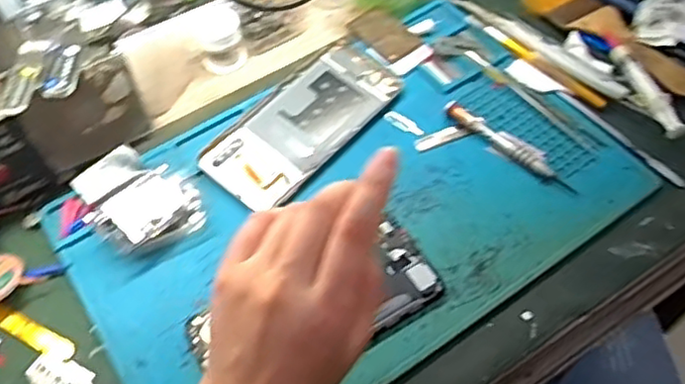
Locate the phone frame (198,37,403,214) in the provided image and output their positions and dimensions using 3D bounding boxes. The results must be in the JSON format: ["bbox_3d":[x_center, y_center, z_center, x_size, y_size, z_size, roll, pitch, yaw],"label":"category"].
[{"bbox_3d":[-0.029,-0.056,0.502,0.075,0.008,0.164,37,65,23],"label":"phone frame"}]

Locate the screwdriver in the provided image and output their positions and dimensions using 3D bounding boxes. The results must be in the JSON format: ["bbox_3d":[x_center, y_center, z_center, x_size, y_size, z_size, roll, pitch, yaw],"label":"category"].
[{"bbox_3d":[0.123,-0.034,0.481,0.015,0.008,0.112,-39,63,-21],"label":"screwdriver"}]

